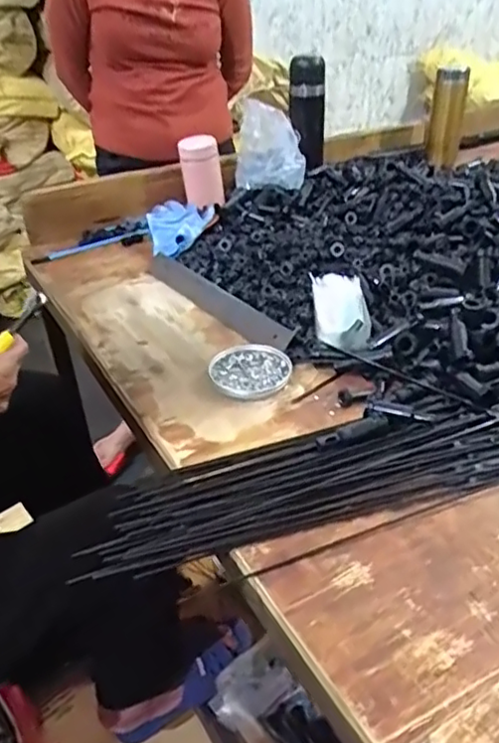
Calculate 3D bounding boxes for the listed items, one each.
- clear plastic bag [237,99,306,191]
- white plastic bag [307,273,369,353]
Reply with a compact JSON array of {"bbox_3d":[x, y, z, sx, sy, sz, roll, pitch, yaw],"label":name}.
[{"bbox_3d":[0.036,-0.408,1.135,0.117,0.116,0.203,-1,34,3],"label":"clear plastic bag"},{"bbox_3d":[0.111,-0.073,0.771,0.064,0.035,0.156,-1,34,3],"label":"white plastic bag"}]

